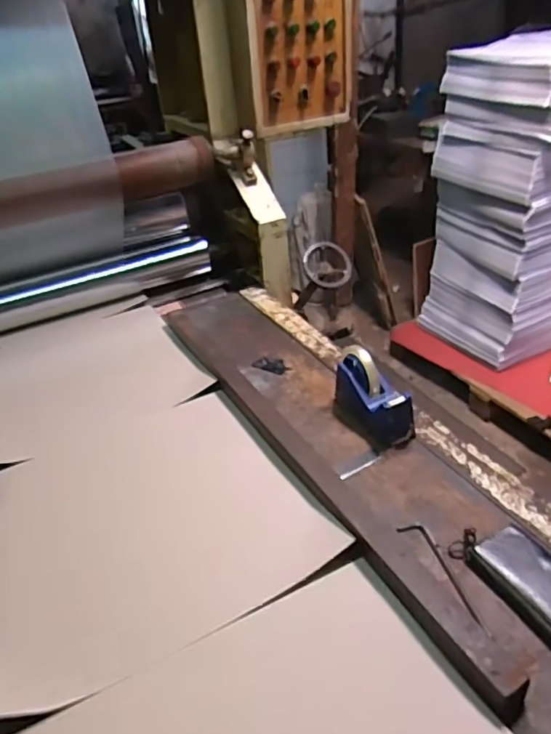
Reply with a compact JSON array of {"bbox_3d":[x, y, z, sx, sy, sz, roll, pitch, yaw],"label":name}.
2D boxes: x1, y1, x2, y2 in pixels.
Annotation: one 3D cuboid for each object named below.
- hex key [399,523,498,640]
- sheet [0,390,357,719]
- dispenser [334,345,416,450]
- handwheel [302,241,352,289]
[{"bbox_3d":[0.214,0.257,0.694,0.031,0.008,0.179,-18,35,-17],"label":"hex key"},{"bbox_3d":[-0.202,0.230,0.845,0.435,0.073,0.437,-20,36,-21],"label":"sheet"},{"bbox_3d":[0.155,0.046,0.934,0.072,0.109,0.168,-21,36,-22],"label":"dispenser"},{"bbox_3d":[0.132,-0.253,1.399,0.123,0.036,0.117,4,73,-10],"label":"handwheel"}]

